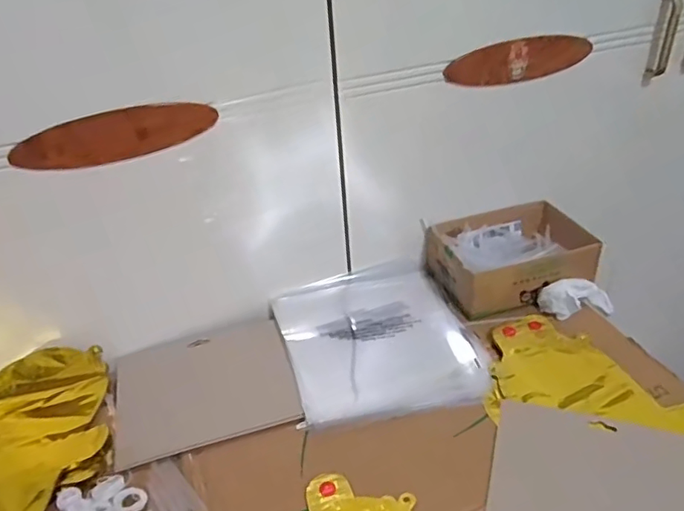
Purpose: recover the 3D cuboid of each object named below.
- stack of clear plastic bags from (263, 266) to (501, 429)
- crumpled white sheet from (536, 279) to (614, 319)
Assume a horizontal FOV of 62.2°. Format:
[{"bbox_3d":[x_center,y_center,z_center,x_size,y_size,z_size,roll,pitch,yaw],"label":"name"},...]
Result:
[{"bbox_3d":[0.040,0.095,0.677,0.207,0.019,0.234,-13,35,-11],"label":"stack of clear plastic bags"},{"bbox_3d":[0.300,0.053,0.703,0.108,0.046,0.042,-2,32,-22],"label":"crumpled white sheet"}]

